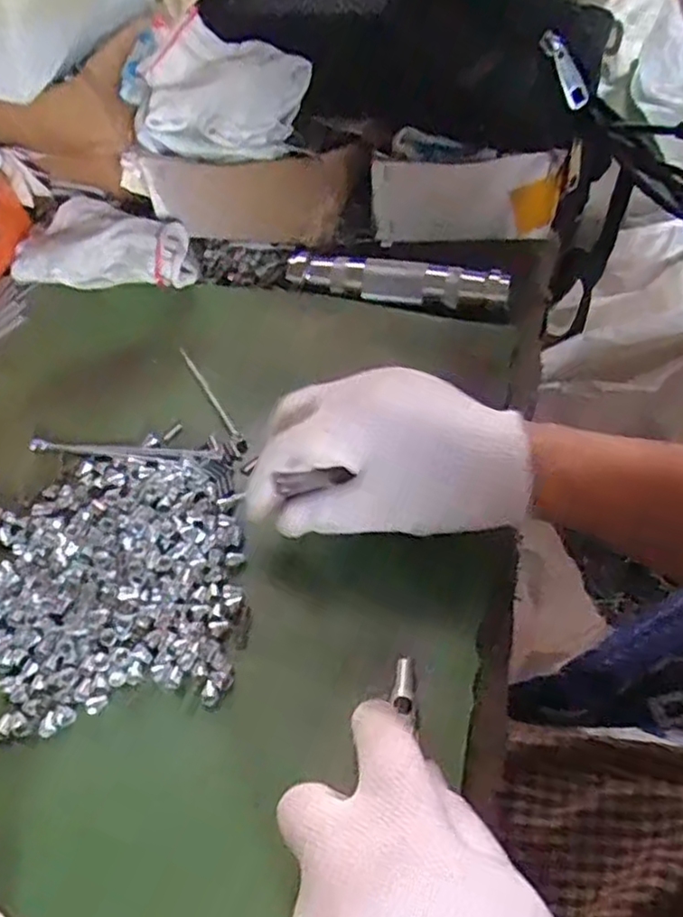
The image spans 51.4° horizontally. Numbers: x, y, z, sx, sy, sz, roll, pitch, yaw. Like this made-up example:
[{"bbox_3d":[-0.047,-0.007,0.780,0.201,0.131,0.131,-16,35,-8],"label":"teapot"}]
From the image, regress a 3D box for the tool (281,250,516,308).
[{"bbox_3d":[0.034,-0.112,0.448,0.138,0.019,0.020,9,54,11],"label":"tool"}]

